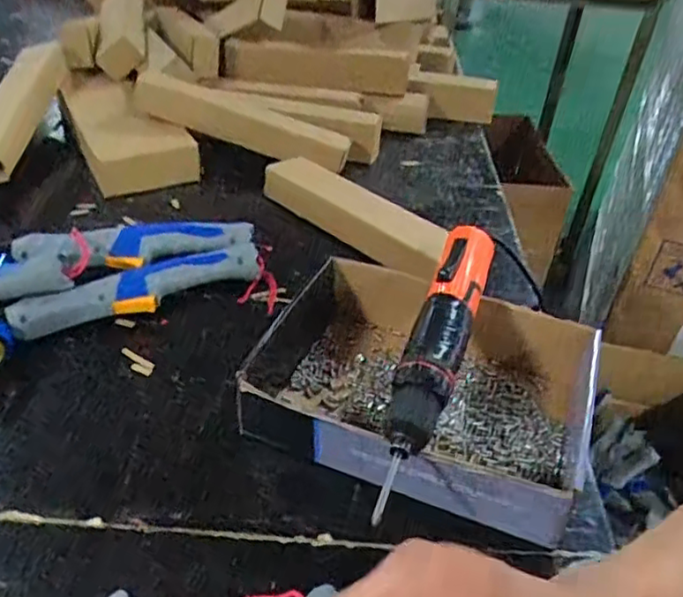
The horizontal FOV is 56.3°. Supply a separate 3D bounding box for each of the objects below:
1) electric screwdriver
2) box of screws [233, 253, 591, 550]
[{"bbox_3d":[0.073,0.025,0.452,0.046,0.048,0.261,14,38,11],"label":"electric screwdriver"},{"bbox_3d":[0.057,0.064,0.507,0.273,0.062,0.195,17,39,17],"label":"box of screws"}]

